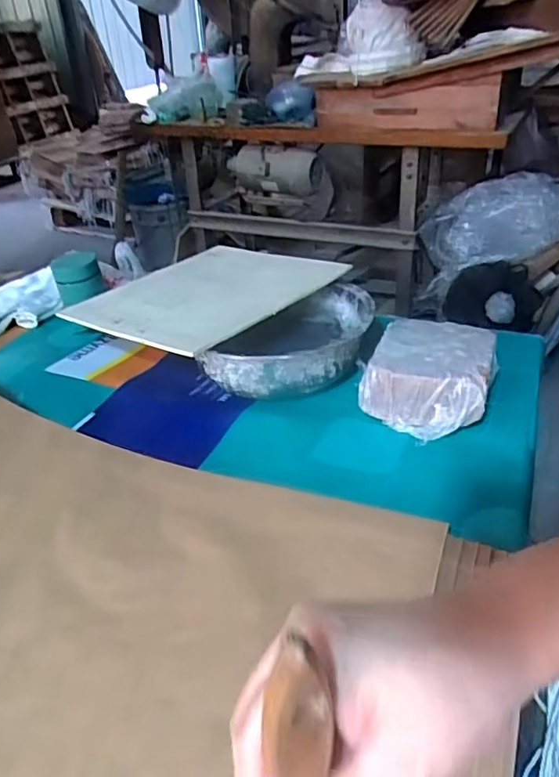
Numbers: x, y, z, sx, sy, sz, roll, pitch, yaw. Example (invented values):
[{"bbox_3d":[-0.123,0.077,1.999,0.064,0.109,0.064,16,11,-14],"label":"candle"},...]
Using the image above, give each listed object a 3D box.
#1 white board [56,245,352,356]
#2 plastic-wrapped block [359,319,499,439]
[{"bbox_3d":[-0.087,-0.120,0.701,0.231,0.008,0.275,17,36,34],"label":"white board"},{"bbox_3d":[0.158,-0.018,0.599,0.119,0.060,0.150,9,35,21],"label":"plastic-wrapped block"}]

